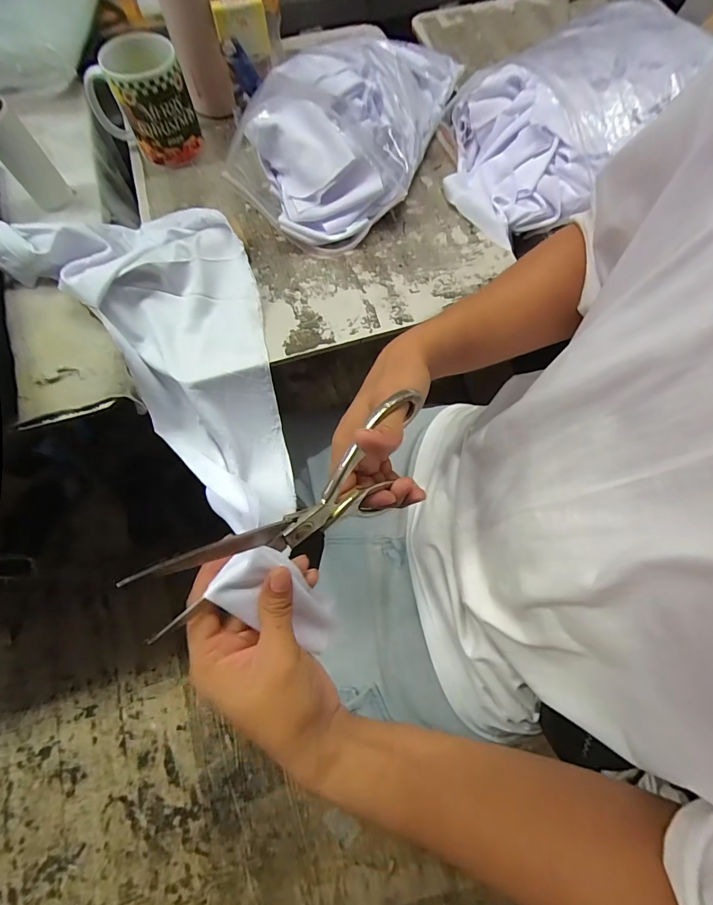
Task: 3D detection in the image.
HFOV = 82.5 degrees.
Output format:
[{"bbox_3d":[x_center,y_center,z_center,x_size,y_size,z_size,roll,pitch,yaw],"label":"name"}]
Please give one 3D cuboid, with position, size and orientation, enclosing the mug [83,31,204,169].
[{"bbox_3d":[-0.254,-0.413,0.486,0.111,0.105,0.079,-25,72,-8],"label":"mug"}]

